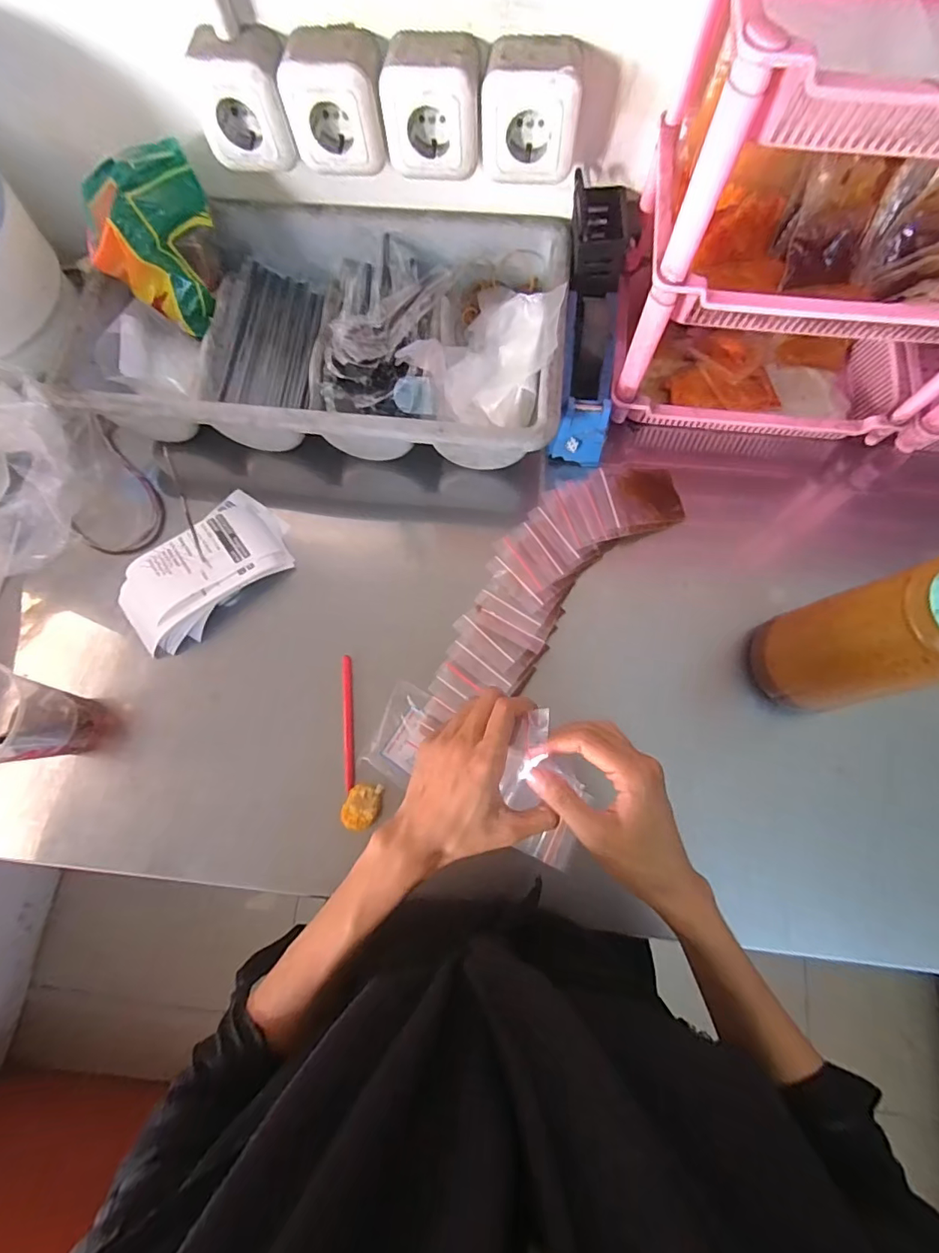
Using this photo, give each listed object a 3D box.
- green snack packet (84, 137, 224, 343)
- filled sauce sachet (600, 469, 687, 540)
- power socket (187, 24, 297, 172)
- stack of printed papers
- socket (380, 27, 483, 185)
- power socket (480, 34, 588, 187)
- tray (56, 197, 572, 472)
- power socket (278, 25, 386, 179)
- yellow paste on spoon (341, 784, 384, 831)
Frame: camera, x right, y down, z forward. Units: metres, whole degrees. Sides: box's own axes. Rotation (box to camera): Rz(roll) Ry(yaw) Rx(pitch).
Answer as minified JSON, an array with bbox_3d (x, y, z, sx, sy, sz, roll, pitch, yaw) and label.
[{"bbox_3d":[-0.323,-0.397,0.527,0.093,0.115,0.111,11,75,4],"label":"green snack packet"},{"bbox_3d":[0.184,-0.134,0.538,0.084,0.018,0.078,-5,75,0],"label":"filled sauce sachet"},{"bbox_3d":[-0.199,-0.466,0.453,0.082,0.074,0.057,-3,75,0],"label":"power socket"},{"bbox_3d":[-0.275,-0.058,0.528,0.183,0.040,0.106,-44,78,-10],"label":"stack of printed papers"},{"bbox_3d":[-0.032,-0.446,0.439,0.083,0.078,0.050,3,75,2],"label":"socket"},{"bbox_3d":[0.054,-0.444,0.437,0.082,0.075,0.056,7,75,3],"label":"power socket"},{"bbox_3d":[-0.149,-0.311,0.548,0.483,0.081,0.282,5,75,2],"label":"tray"},{"bbox_3d":[-0.115,-0.459,0.447,0.084,0.076,0.052,3,75,2],"label":"power socket"},{"bbox_3d":[-0.098,0.165,0.467,0.032,0.017,0.039,11,75,4],"label":"yellow paste on spoon"}]

